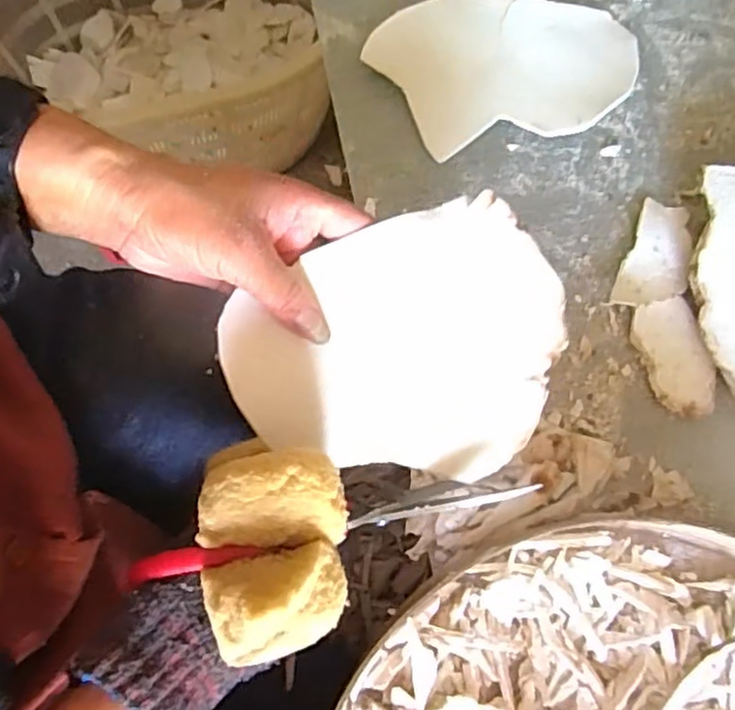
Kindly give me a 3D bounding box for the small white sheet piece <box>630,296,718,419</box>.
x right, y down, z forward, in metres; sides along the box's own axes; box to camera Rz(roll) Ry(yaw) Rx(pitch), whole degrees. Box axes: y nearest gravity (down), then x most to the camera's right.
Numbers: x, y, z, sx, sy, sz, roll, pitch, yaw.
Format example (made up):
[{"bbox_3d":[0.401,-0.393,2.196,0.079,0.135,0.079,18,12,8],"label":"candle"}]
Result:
[{"bbox_3d":[0.182,0.002,0.392,0.039,0.011,0.069,-12,71,-6],"label":"small white sheet piece"}]

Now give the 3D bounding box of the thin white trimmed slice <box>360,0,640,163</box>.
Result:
[{"bbox_3d":[0.094,-0.200,0.456,0.177,0.013,0.123,-10,71,-5],"label":"thin white trimmed slice"}]

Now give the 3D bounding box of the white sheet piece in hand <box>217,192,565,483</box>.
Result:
[{"bbox_3d":[0.016,0.000,0.322,0.156,0.033,0.122,-19,72,-8],"label":"white sheet piece in hand"}]

